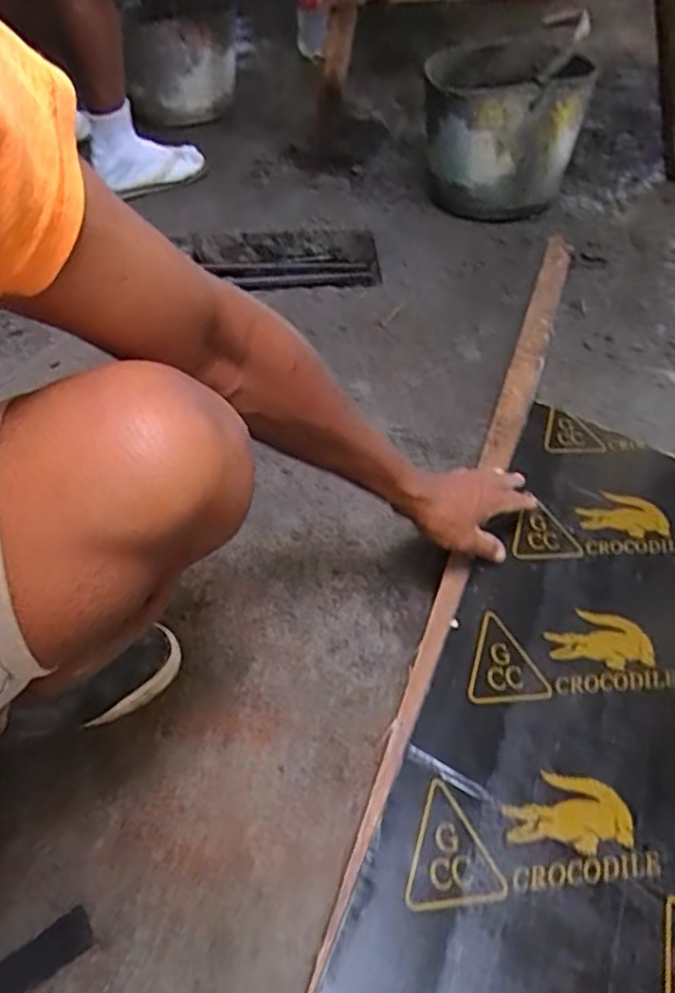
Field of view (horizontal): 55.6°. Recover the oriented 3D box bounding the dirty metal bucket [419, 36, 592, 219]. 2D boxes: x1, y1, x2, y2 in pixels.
[{"bbox_3d":[0.293,-0.654,1.171,0.270,0.255,0.222,12,51,7],"label":"dirty metal bucket"}]

